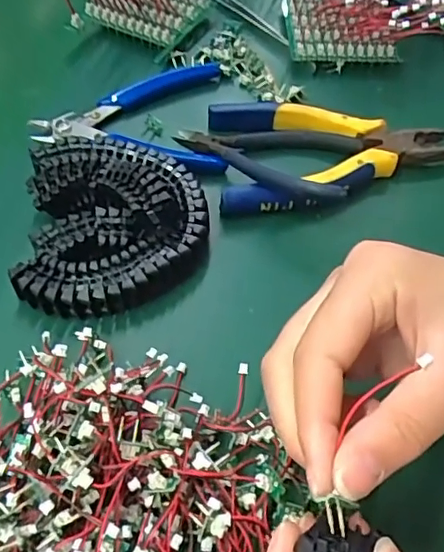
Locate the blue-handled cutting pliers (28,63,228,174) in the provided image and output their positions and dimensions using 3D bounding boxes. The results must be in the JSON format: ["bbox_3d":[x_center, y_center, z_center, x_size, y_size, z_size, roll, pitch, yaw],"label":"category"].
[{"bbox_3d":[-0.060,-0.110,0.365,0.120,0.019,0.100,-2,55,-3],"label":"blue-handled cutting pliers"}]

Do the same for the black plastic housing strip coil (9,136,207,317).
[{"bbox_3d":[-0.058,-0.034,0.304,0.098,0.032,0.116,-1,55,-2],"label":"black plastic housing strip coil"}]

